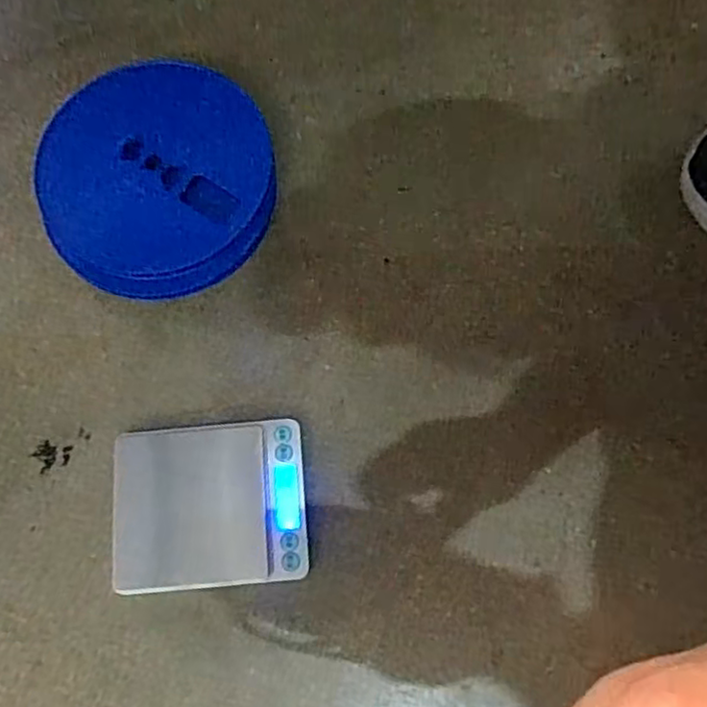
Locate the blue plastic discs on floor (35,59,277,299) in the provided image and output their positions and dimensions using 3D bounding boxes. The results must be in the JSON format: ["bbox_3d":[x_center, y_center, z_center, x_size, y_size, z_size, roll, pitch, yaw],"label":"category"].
[{"bbox_3d":[-0.146,-0.132,0.507,0.169,0.030,0.174,0,74,0],"label":"blue plastic discs on floor"}]

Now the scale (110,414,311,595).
[{"bbox_3d":[-0.093,0.098,0.446,0.121,0.024,0.103,-4,74,-1],"label":"scale"}]

